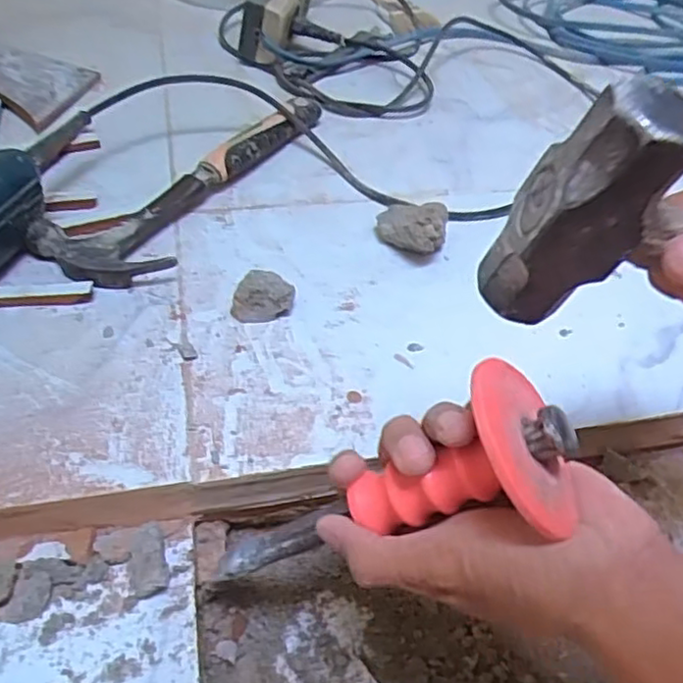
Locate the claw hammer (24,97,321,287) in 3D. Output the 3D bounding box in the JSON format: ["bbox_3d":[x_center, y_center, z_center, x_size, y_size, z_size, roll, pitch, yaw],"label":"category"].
[{"bbox_3d":[-0.118,-0.138,0.551,0.095,0.026,0.283,25,50,15],"label":"claw hammer"}]

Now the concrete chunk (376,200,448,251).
[{"bbox_3d":[0.055,-0.090,0.519,0.058,0.038,0.031,31,52,20],"label":"concrete chunk"}]

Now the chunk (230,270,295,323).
[{"bbox_3d":[-0.055,-0.032,0.468,0.042,0.023,0.032,-2,48,-8],"label":"chunk"}]

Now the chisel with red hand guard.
[{"bbox_3d":[0.014,0.074,0.318,0.062,0.200,0.071,38,39,-34],"label":"chisel with red hand guard"}]

